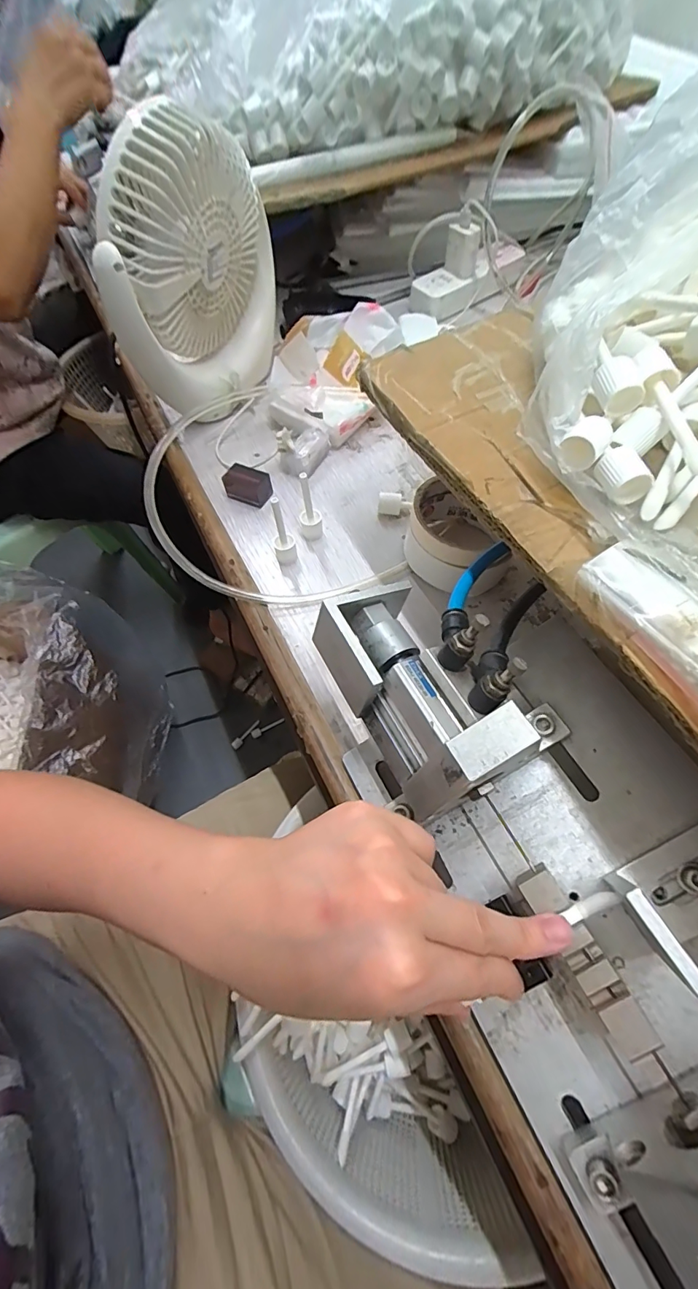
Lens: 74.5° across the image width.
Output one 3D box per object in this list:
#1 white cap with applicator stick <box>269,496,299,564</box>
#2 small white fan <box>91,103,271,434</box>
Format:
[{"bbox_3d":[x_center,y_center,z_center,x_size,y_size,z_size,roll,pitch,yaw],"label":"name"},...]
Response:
[{"bbox_3d":[-0.054,-0.090,0.374,0.019,0.062,0.014,-14,61,-4],"label":"white cap with applicator stick"},{"bbox_3d":[-0.139,-0.333,0.430,0.073,0.206,0.177,17,63,13],"label":"small white fan"}]

